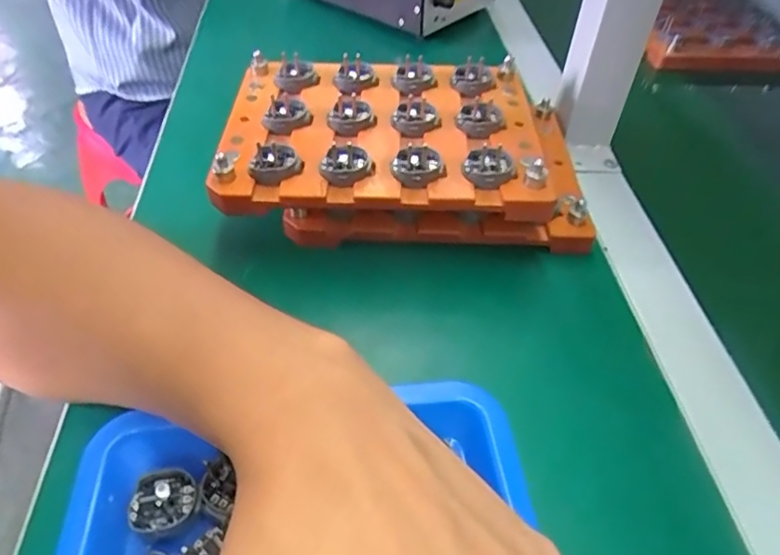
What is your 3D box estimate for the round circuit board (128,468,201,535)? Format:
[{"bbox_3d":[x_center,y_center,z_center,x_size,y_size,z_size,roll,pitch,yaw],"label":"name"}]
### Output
[{"bbox_3d":[-0.090,0.089,0.232,0.027,0.006,0.023,-10,47,-14],"label":"round circuit board"}]

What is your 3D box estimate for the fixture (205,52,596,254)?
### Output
[{"bbox_3d":[0.012,-0.079,0.369,0.218,0.059,0.146,1,45,-3],"label":"fixture"}]

